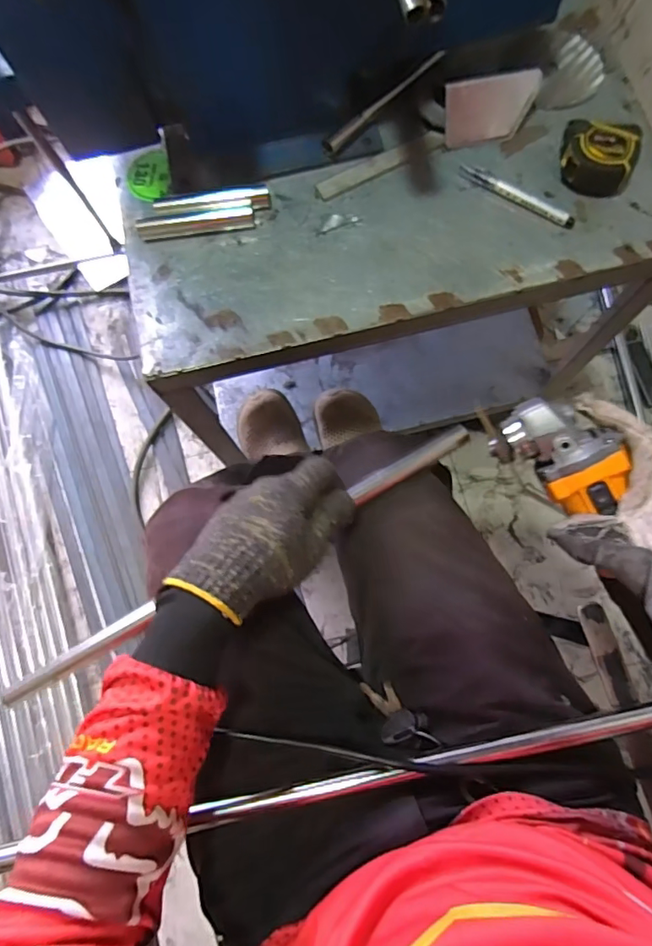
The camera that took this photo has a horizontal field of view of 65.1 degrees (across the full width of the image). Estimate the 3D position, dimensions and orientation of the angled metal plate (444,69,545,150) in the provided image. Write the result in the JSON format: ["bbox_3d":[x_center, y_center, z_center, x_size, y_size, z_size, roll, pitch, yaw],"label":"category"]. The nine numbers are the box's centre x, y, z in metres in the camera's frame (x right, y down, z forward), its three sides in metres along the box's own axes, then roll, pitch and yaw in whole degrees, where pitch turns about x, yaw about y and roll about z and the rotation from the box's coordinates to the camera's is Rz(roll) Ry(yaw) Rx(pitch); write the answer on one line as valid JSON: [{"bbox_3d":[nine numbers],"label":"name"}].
[{"bbox_3d":[0.182,-0.398,0.560,0.099,0.059,0.006,-7,38,3],"label":"angled metal plate"}]

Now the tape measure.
[{"bbox_3d":[0.292,-0.337,0.549,0.069,0.041,0.066,5,76,6],"label":"tape measure"}]

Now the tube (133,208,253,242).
[{"bbox_3d":[-0.143,-0.276,0.564,0.126,0.016,0.023,-9,78,-1],"label":"tube"}]

